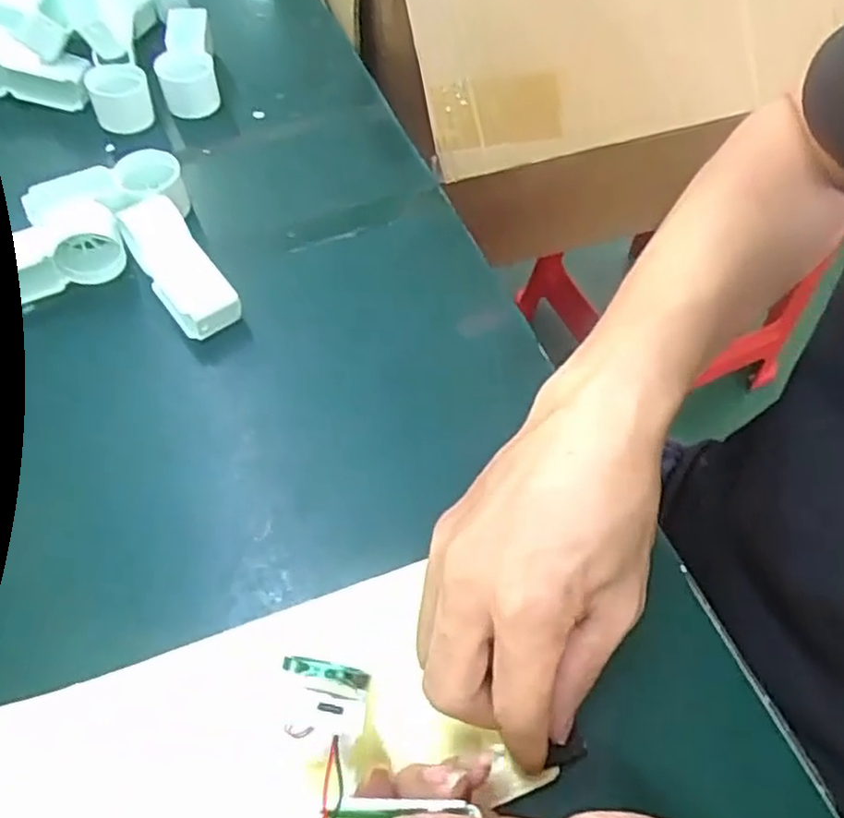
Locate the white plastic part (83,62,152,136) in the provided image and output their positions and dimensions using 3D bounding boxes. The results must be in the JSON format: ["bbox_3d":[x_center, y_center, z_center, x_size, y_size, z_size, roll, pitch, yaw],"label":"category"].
[{"bbox_3d":[-0.213,-0.220,0.497,0.039,0.033,0.036,-20,61,-13],"label":"white plastic part"}]

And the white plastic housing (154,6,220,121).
[{"bbox_3d":[-0.185,-0.273,0.549,0.041,0.030,0.108,-11,59,-8],"label":"white plastic housing"}]

